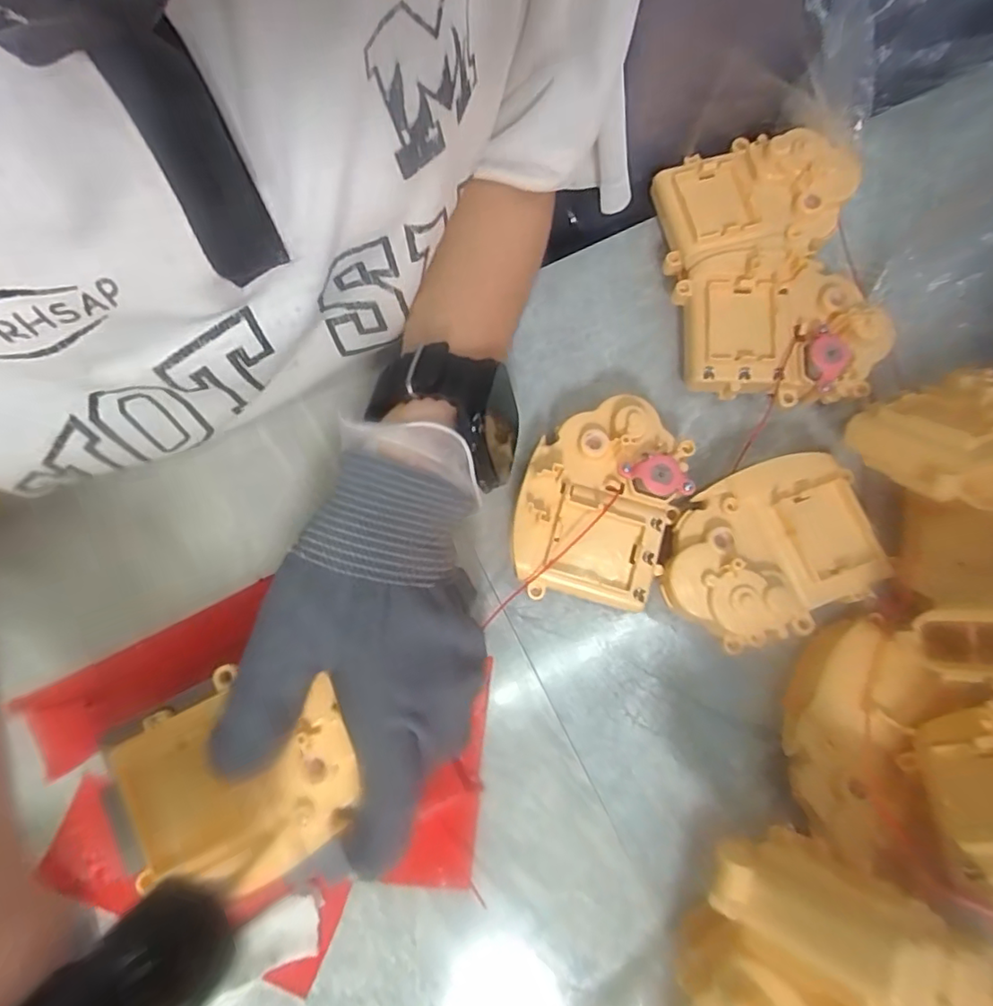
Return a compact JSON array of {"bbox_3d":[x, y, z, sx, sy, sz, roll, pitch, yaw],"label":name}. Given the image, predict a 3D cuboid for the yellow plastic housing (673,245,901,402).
[{"bbox_3d":[0.140,-0.086,0.298,0.098,0.038,0.073,1,76,1],"label":"yellow plastic housing"}]

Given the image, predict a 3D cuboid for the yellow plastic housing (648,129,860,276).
[{"bbox_3d":[0.135,-0.156,0.315,0.096,0.033,0.065,-9,76,-2],"label":"yellow plastic housing"}]

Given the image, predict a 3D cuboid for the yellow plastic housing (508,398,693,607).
[{"bbox_3d":[0.049,-0.001,0.280,0.071,0.040,0.092,11,76,3],"label":"yellow plastic housing"}]

